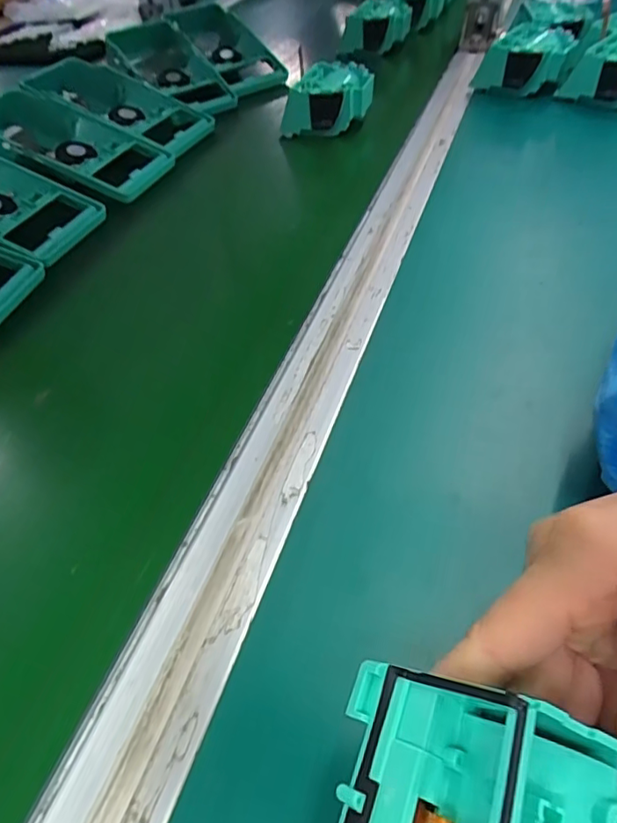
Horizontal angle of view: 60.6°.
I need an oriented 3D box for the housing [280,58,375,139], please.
[{"bbox_3d":[0.017,-0.294,0.495,0.088,0.037,0.075,-3,47,4],"label":"housing"}]

